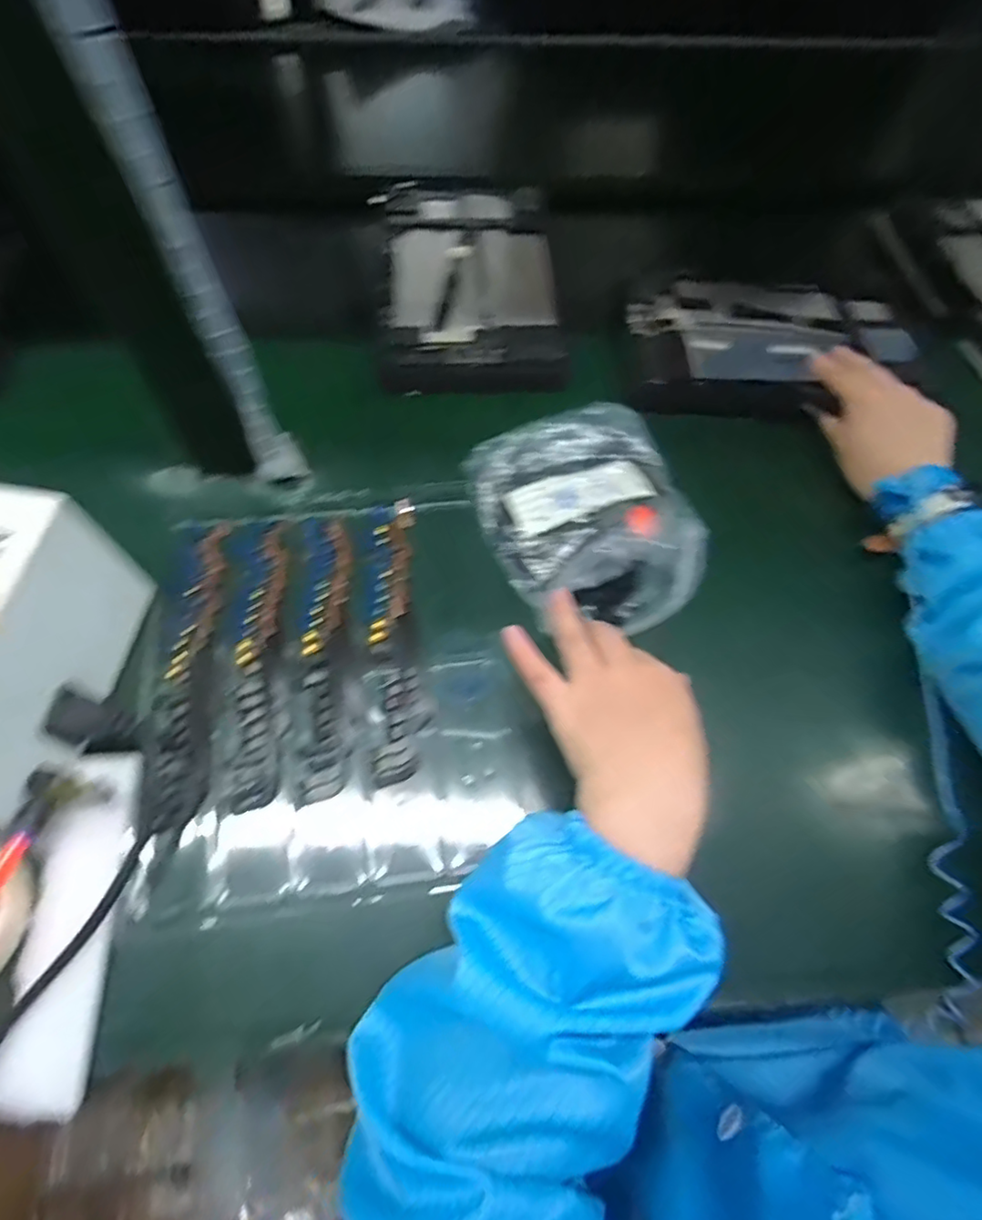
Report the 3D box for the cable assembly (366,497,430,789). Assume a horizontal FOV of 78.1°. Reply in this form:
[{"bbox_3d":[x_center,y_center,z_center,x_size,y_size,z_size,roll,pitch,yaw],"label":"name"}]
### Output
[{"bbox_3d":[-0.062,0.011,0.391,0.033,0.004,0.192,-5,64,-5],"label":"cable assembly"}]

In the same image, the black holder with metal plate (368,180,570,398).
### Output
[{"bbox_3d":[-0.021,-0.292,0.533,0.147,0.045,0.259,-4,64,-4],"label":"black holder with metal plate"}]

